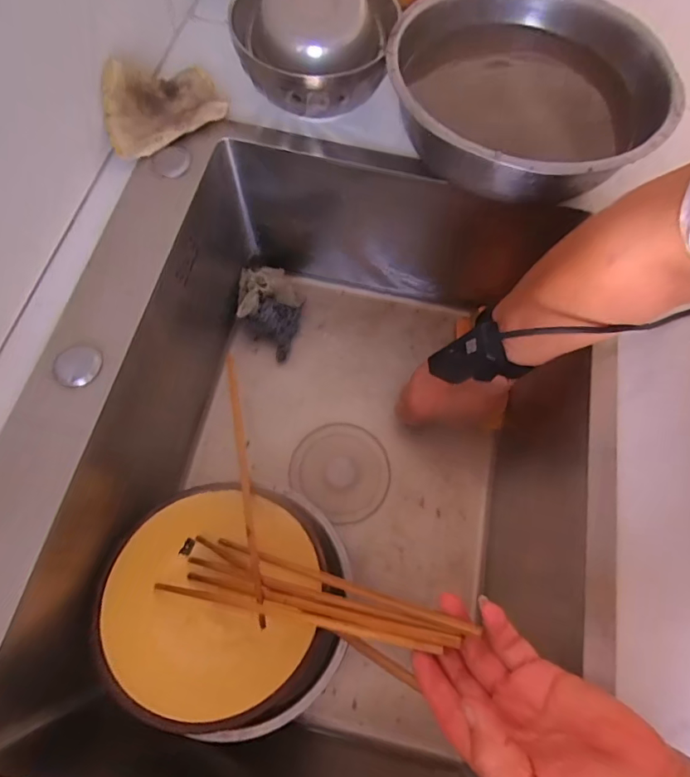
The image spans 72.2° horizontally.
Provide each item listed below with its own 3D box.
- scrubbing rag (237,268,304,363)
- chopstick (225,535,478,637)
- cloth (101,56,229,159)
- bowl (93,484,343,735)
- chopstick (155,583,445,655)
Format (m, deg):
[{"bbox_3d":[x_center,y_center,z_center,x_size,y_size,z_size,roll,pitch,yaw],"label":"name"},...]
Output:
[{"bbox_3d":[-0.088,-0.094,0.569,0.070,0.044,0.110,-10,69,-6],"label":"scrubbing rag"},{"bbox_3d":[-0.018,0.147,0.371,0.238,0.008,0.007,2,64,37],"label":"chopstick"},{"bbox_3d":[-0.172,-0.268,0.439,0.115,0.058,0.076,-35,74,-14],"label":"cloth"},{"bbox_3d":[-0.106,0.171,0.400,0.187,0.085,0.172,-2,69,-2],"label":"bowl"},{"bbox_3d":[-0.052,0.172,0.365,0.253,0.013,0.008,-2,66,28],"label":"chopstick"}]

